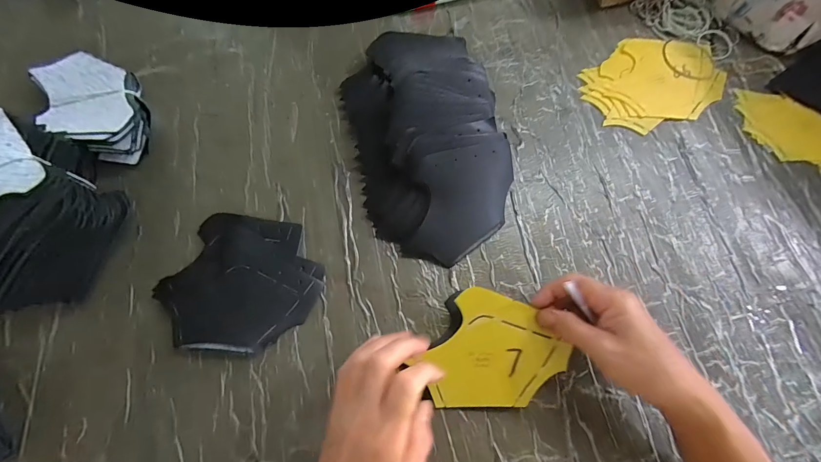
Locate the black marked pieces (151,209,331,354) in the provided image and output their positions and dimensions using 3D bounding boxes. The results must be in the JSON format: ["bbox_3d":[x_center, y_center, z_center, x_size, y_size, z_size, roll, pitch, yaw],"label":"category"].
[{"bbox_3d":[-0.166,0.050,0.357,0.149,0.014,0.132,8,73,3],"label":"black marked pieces"}]

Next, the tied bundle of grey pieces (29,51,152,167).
[{"bbox_3d":[-0.343,-0.135,0.398,0.090,0.045,0.140,-30,75,-8],"label":"tied bundle of grey pieces"}]

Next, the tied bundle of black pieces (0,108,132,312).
[{"bbox_3d":[-0.341,-0.019,0.331,0.106,0.099,0.149,-36,76,-10],"label":"tied bundle of black pieces"}]

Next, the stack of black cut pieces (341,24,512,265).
[{"bbox_3d":[0.020,-0.102,0.387,0.163,0.047,0.266,-14,73,-4],"label":"stack of black cut pieces"}]

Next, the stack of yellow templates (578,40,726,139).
[{"bbox_3d":[0.287,-0.177,0.426,0.159,0.013,0.112,-17,73,-5],"label":"stack of yellow templates"}]

